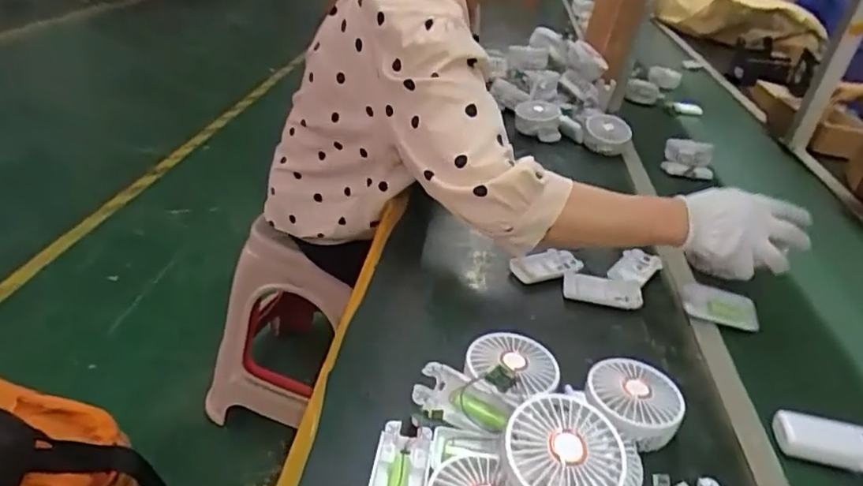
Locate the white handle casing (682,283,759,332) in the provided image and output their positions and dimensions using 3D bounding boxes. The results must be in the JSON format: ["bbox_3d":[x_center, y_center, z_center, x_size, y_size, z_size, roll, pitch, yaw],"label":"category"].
[{"bbox_3d":[0.365,0.080,0.776,0.091,0.014,0.060,20,32,14],"label":"white handle casing"}]

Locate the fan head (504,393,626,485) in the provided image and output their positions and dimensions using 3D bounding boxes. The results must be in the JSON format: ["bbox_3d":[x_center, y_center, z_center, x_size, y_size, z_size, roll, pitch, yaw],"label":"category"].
[{"bbox_3d":[0.095,0.157,0.455,0.088,0.040,0.088,5,50,-6],"label":"fan head"}]

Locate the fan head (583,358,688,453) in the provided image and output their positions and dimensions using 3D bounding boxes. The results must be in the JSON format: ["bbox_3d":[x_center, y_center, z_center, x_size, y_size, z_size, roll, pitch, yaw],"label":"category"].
[{"bbox_3d":[0.190,0.158,0.589,0.086,0.048,0.090,5,31,-3],"label":"fan head"}]

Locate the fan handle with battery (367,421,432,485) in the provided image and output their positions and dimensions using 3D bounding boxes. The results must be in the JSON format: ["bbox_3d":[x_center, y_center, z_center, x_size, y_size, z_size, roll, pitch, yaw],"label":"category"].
[{"bbox_3d":[-0.027,0.193,0.508,0.045,0.023,0.096,11,31,0],"label":"fan handle with battery"}]

